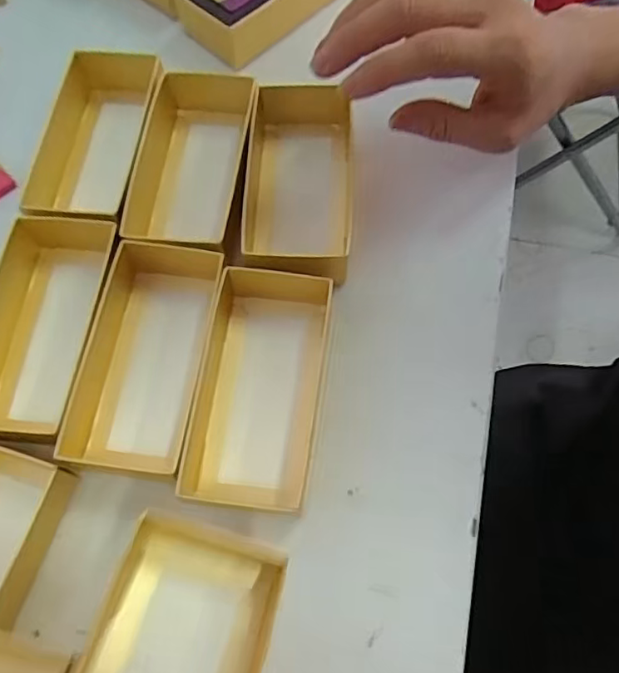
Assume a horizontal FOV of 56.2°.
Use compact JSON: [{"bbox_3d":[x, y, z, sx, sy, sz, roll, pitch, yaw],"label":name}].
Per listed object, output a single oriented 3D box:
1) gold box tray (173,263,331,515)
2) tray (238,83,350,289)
[{"bbox_3d":[-0.027,0.024,0.288,0.062,0.031,0.112,8,69,3],"label":"gold box tray"},{"bbox_3d":[-0.007,-0.086,0.329,0.063,0.030,0.123,1,68,1],"label":"tray"}]

